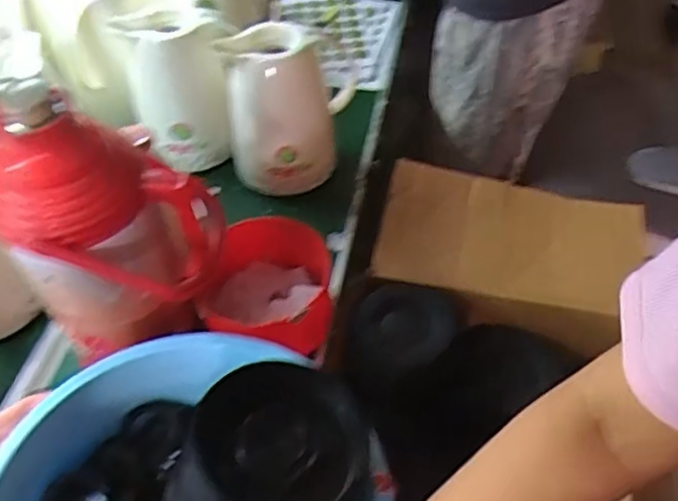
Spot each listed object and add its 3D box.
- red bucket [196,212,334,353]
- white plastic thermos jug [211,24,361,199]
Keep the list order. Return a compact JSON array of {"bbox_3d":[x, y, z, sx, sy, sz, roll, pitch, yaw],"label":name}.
[{"bbox_3d":[-0.091,0.053,0.805,0.148,0.127,0.158,-2,50,2],"label":"red bucket"},{"bbox_3d":[-0.089,-0.217,0.969,0.170,0.230,0.146,-11,50,-6],"label":"white plastic thermos jug"}]

